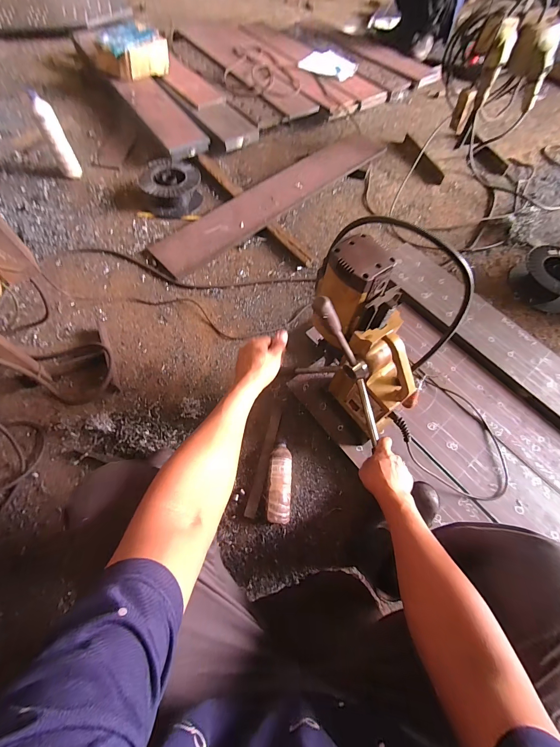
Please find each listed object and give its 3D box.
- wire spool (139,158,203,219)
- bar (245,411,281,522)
[{"bbox_3d":[-0.482,-0.837,1.379,0.243,0.108,0.252,1,63,-3],"label":"wire spool"},{"bbox_3d":[-0.044,0.252,0.905,0.032,0.010,0.321,13,63,3],"label":"bar"}]

